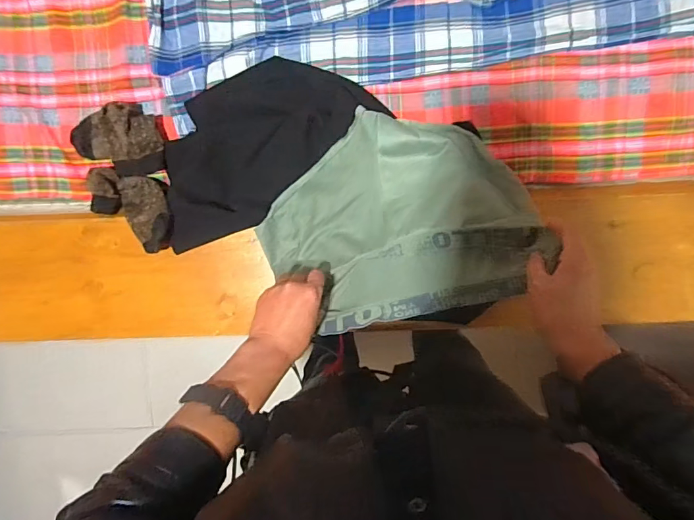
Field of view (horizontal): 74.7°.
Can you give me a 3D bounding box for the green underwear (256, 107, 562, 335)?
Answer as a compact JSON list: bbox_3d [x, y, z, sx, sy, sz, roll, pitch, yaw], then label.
[{"bbox_3d":[0.055,-0.059,0.639,0.372,0.137,0.272,-13,95,5],"label":"green underwear"}]

